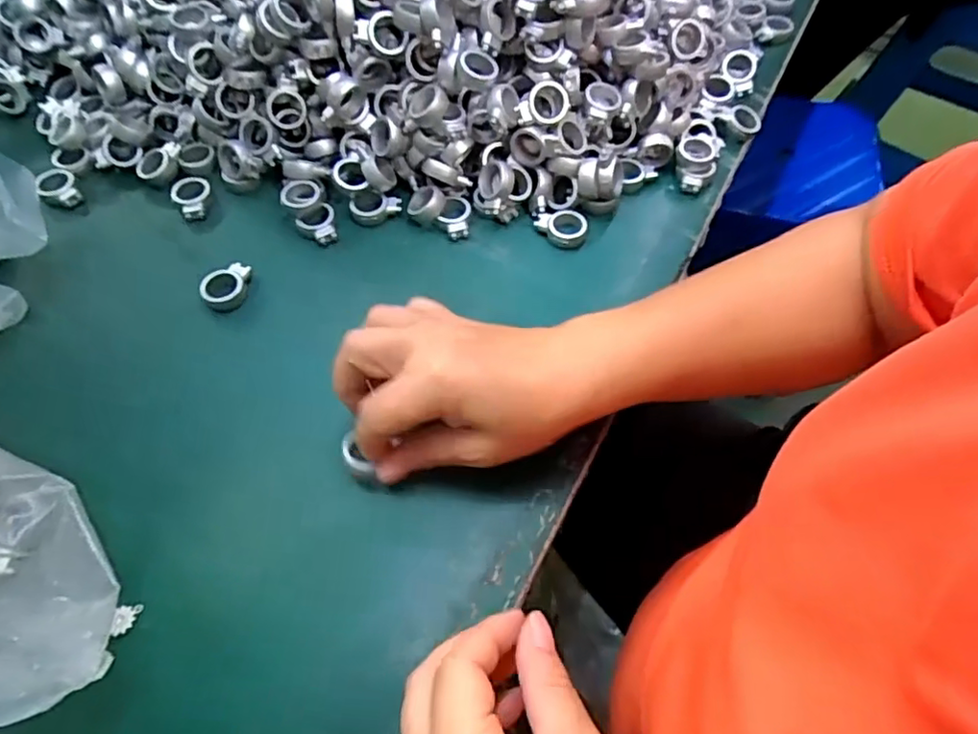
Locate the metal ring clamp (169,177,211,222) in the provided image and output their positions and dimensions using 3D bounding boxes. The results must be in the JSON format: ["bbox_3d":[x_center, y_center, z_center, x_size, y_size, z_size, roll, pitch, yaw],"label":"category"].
[{"bbox_3d":[-0.205,-0.118,0.420,0.025,0.009,0.038,-27,63,-15],"label":"metal ring clamp"}]

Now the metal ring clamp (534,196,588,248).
[{"bbox_3d":[0.047,-0.097,0.409,0.041,0.015,0.023,38,66,19],"label":"metal ring clamp"}]

